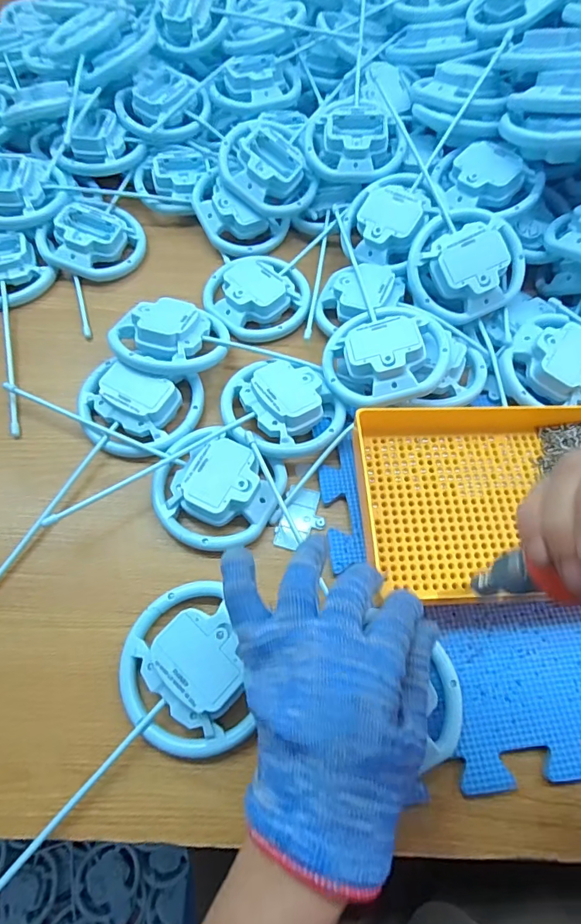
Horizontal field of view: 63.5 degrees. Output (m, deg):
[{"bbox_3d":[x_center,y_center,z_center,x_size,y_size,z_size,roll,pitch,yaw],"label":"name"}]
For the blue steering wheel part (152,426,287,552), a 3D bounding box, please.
[{"bbox_3d":[-0.059,0.019,0.364,0.095,0.021,0.091,1,63,-2],"label":"blue steering wheel part"}]

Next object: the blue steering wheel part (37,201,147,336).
[{"bbox_3d":[-0.188,-0.204,0.471,0.102,0.036,0.155,-25,67,-14],"label":"blue steering wheel part"}]

